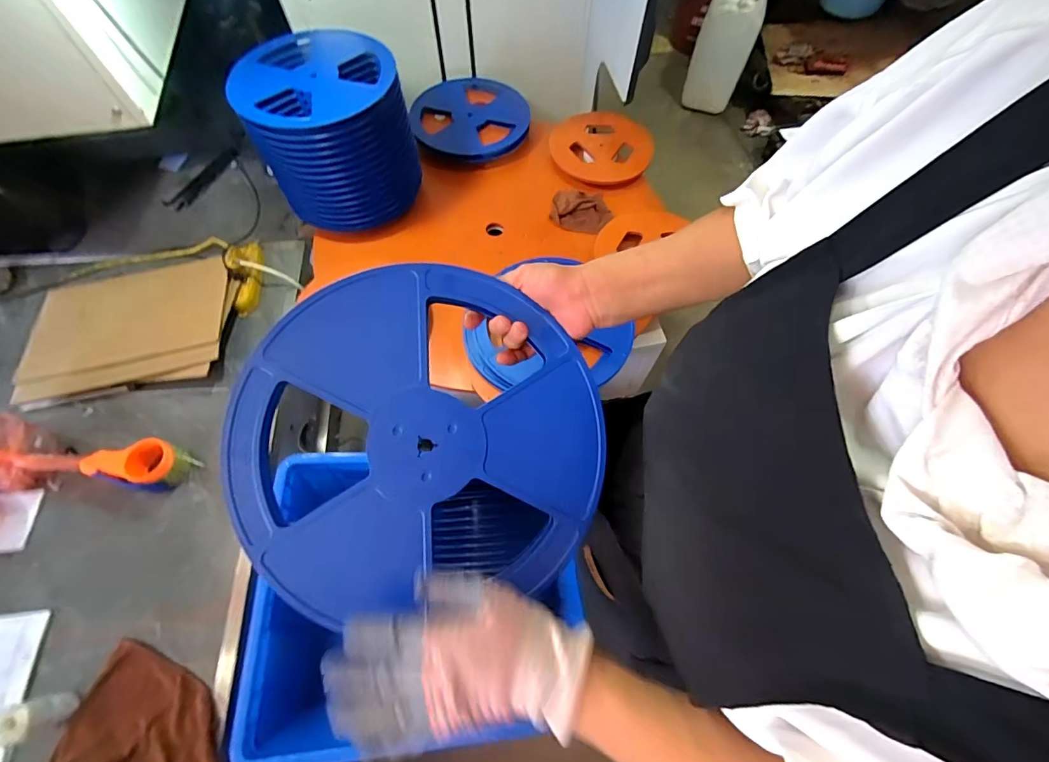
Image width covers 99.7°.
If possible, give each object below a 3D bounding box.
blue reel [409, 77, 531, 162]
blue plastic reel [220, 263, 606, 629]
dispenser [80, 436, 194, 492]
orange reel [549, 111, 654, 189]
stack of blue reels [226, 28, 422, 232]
[{"bbox_3d":[-0.147,-0.729,1.210,0.314,0.035,0.306,-6,64,-5],"label":"blue reel"},{"bbox_3d":[-0.090,0.045,0.394,0.315,0.023,0.284,-7,86,-8],"label":"blue plastic reel"},{"bbox_3d":[-0.740,0.158,0.850,0.156,0.065,0.095,7,64,2],"label":"dispenser"},{"bbox_3d":[0.203,-0.630,1.179,0.265,0.030,0.256,9,64,3],"label":"orange reel"},{"bbox_3d":[-0.413,-0.562,1.007,0.296,0.278,0.282,-5,64,-4],"label":"stack of blue reels"}]

